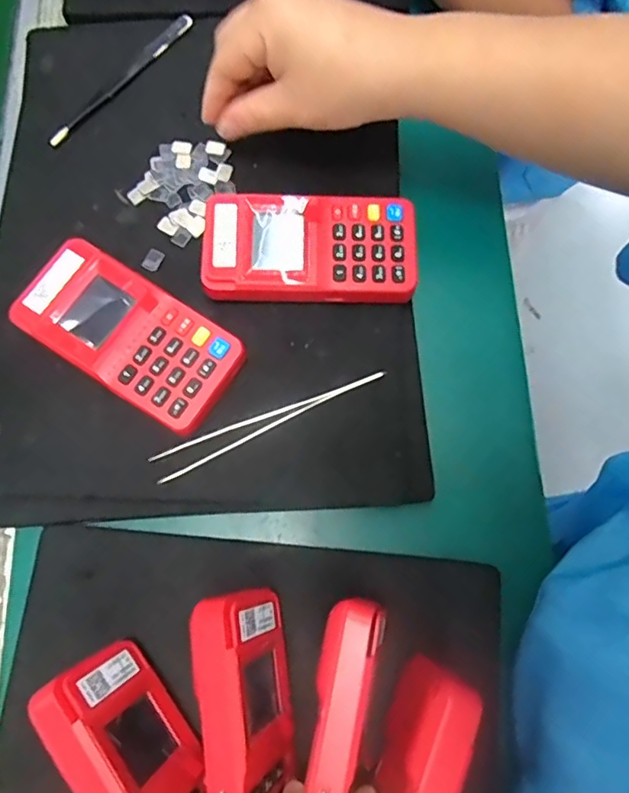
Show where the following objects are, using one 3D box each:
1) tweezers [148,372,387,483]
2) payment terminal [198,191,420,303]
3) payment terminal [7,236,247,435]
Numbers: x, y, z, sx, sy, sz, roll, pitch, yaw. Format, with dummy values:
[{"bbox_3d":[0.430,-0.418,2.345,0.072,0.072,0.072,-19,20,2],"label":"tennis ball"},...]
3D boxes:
[{"bbox_3d":[-0.025,0.012,0.311,0.134,0.007,0.015,-24,73,-6],"label":"tweezers"},{"bbox_3d":[-0.002,-0.084,0.328,0.119,0.023,0.063,-1,72,1],"label":"payment terminal"},{"bbox_3d":[-0.102,-0.034,0.314,0.120,0.023,0.060,31,76,11],"label":"payment terminal"}]

